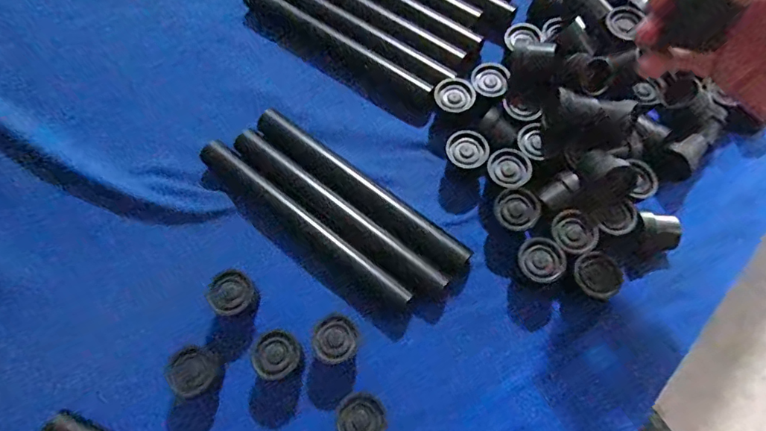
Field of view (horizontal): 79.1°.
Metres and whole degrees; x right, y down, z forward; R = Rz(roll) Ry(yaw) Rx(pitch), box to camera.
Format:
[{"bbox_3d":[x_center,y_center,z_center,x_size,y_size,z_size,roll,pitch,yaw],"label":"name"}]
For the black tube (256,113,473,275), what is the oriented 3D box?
[{"bbox_3d":[-0.022,-0.024,0.402,0.219,0.020,0.025,37,73,13],"label":"black tube"}]

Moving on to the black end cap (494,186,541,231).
[{"bbox_3d":[0.107,-0.001,0.382,0.035,0.033,0.033,0,69,0],"label":"black end cap"}]

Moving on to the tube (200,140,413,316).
[{"bbox_3d":[-0.070,0.009,0.392,0.216,0.022,0.026,37,73,13],"label":"tube"}]

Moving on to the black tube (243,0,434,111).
[{"bbox_3d":[-0.048,-0.165,0.454,0.222,0.017,0.023,34,73,12],"label":"black tube"}]

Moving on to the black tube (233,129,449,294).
[{"bbox_3d":[-0.040,-0.004,0.394,0.216,0.021,0.025,37,73,13],"label":"black tube"}]

